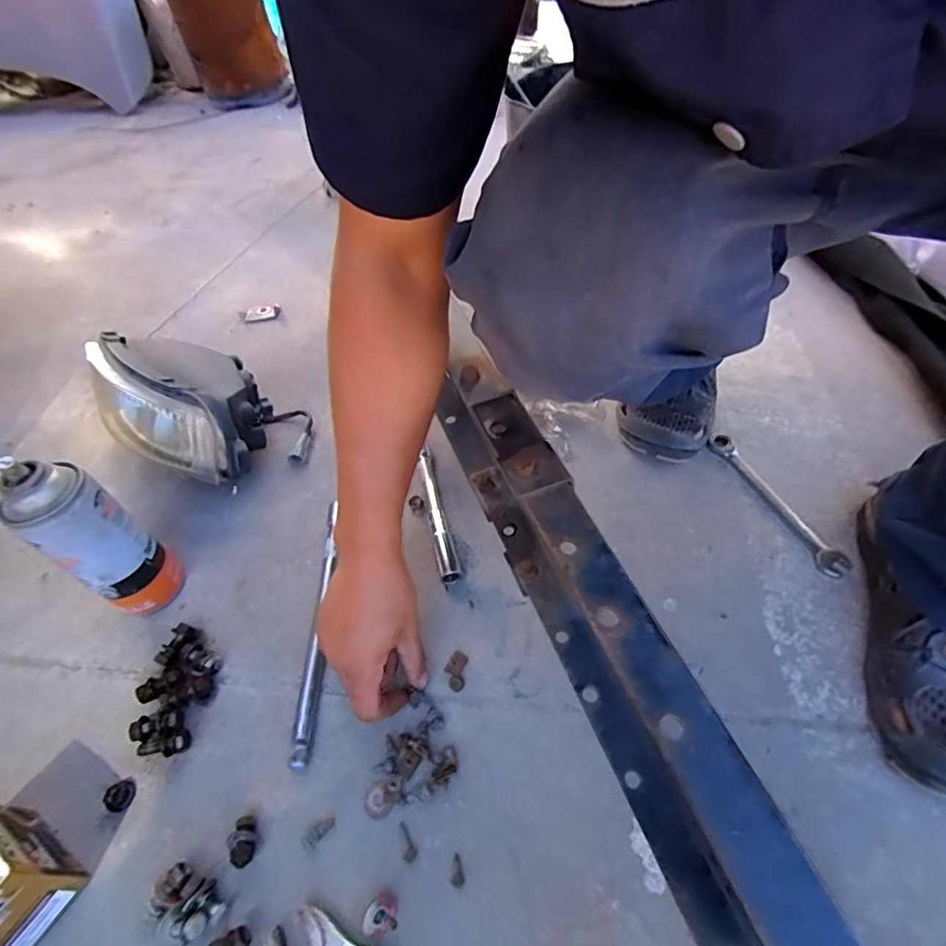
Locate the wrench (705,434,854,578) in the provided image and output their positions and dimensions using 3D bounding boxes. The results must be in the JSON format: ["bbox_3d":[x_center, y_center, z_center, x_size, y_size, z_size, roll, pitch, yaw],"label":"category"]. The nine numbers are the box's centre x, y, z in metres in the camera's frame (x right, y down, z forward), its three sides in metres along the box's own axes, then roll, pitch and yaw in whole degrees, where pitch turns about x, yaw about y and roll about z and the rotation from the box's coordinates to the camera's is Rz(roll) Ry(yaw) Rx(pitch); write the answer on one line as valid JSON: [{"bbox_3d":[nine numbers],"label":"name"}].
[{"bbox_3d":[0.306,0.026,0.530,0.028,0.008,0.187,-19,51,-9],"label":"wrench"}]

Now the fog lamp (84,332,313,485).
[{"bbox_3d":[-0.324,-0.085,0.611,0.261,0.127,0.170,32,61,28],"label":"fog lamp"}]

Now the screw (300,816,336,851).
[{"bbox_3d":[-0.115,0.268,0.384,0.026,0.004,0.012,-34,55,-20],"label":"screw"}]

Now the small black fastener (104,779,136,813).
[{"bbox_3d":[-0.274,0.250,0.398,0.019,0.007,0.020,21,56,22],"label":"small black fastener"}]

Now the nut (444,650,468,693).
[{"bbox_3d":[-0.015,0.171,0.449,0.018,0.006,0.034,3,51,9],"label":"nut"}]

